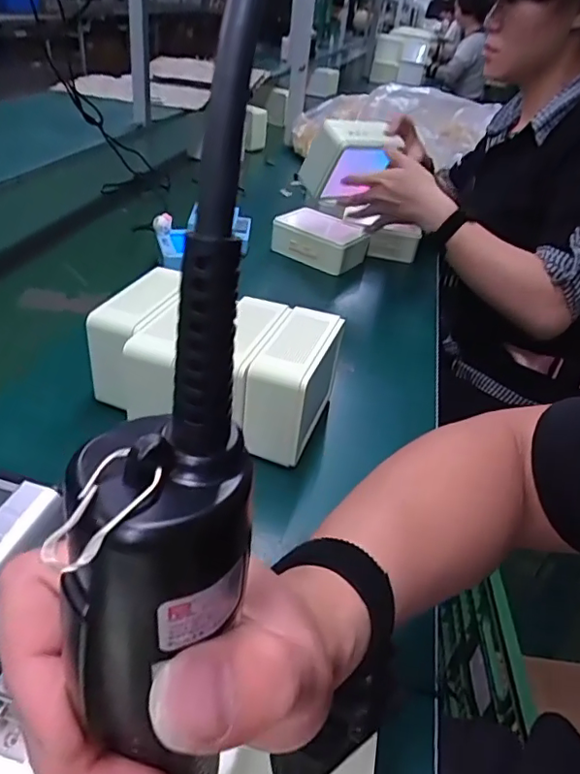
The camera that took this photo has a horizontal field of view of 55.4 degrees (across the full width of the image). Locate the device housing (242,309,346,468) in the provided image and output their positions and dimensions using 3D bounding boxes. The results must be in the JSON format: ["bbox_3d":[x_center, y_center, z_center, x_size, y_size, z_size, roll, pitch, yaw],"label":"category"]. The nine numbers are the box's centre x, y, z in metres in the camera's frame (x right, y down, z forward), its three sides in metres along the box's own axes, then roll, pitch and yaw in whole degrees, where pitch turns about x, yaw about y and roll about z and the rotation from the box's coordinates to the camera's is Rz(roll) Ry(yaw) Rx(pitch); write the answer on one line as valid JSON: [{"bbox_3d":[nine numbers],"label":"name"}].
[{"bbox_3d":[0.010,-0.003,0.538,0.058,0.103,0.124,18,37,15],"label":"device housing"}]

